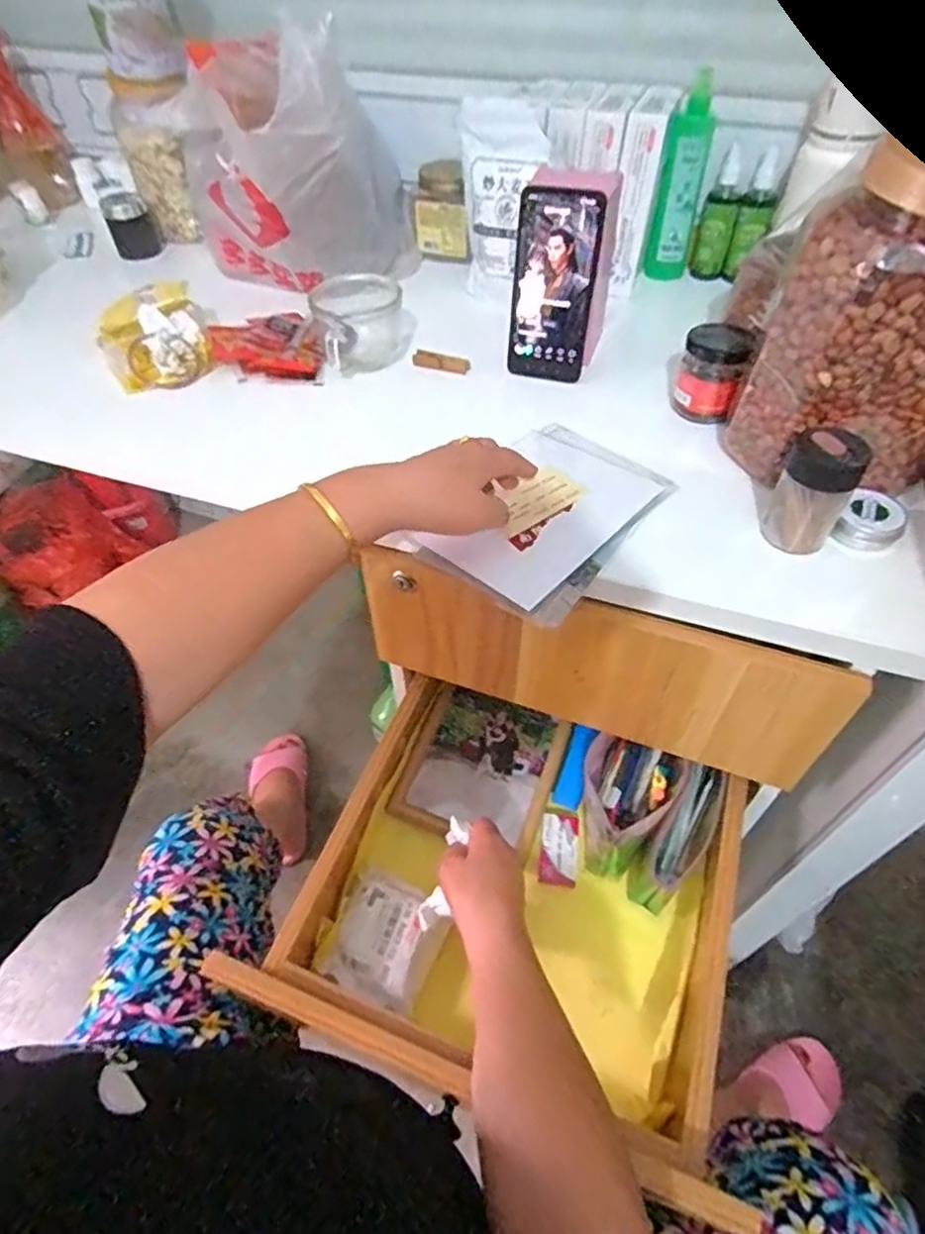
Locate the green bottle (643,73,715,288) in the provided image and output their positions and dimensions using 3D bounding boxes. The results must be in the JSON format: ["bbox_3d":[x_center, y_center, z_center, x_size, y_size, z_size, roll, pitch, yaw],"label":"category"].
[{"bbox_3d":[0.252,-0.496,0.741,0.045,0.186,0.044,22,53,19],"label":"green bottle"}]

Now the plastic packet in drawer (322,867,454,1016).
[{"bbox_3d":[-0.069,0.296,0.583,0.089,0.034,0.097,16,52,15],"label":"plastic packet in drawer"}]

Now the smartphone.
[{"bbox_3d":[0.088,-0.314,0.615,0.076,0.165,0.010,13,41,11],"label":"smartphone"}]

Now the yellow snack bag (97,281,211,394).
[{"bbox_3d":[-0.324,-0.298,0.675,0.113,0.058,0.115,-22,53,-17],"label":"yellow snack bag"}]

